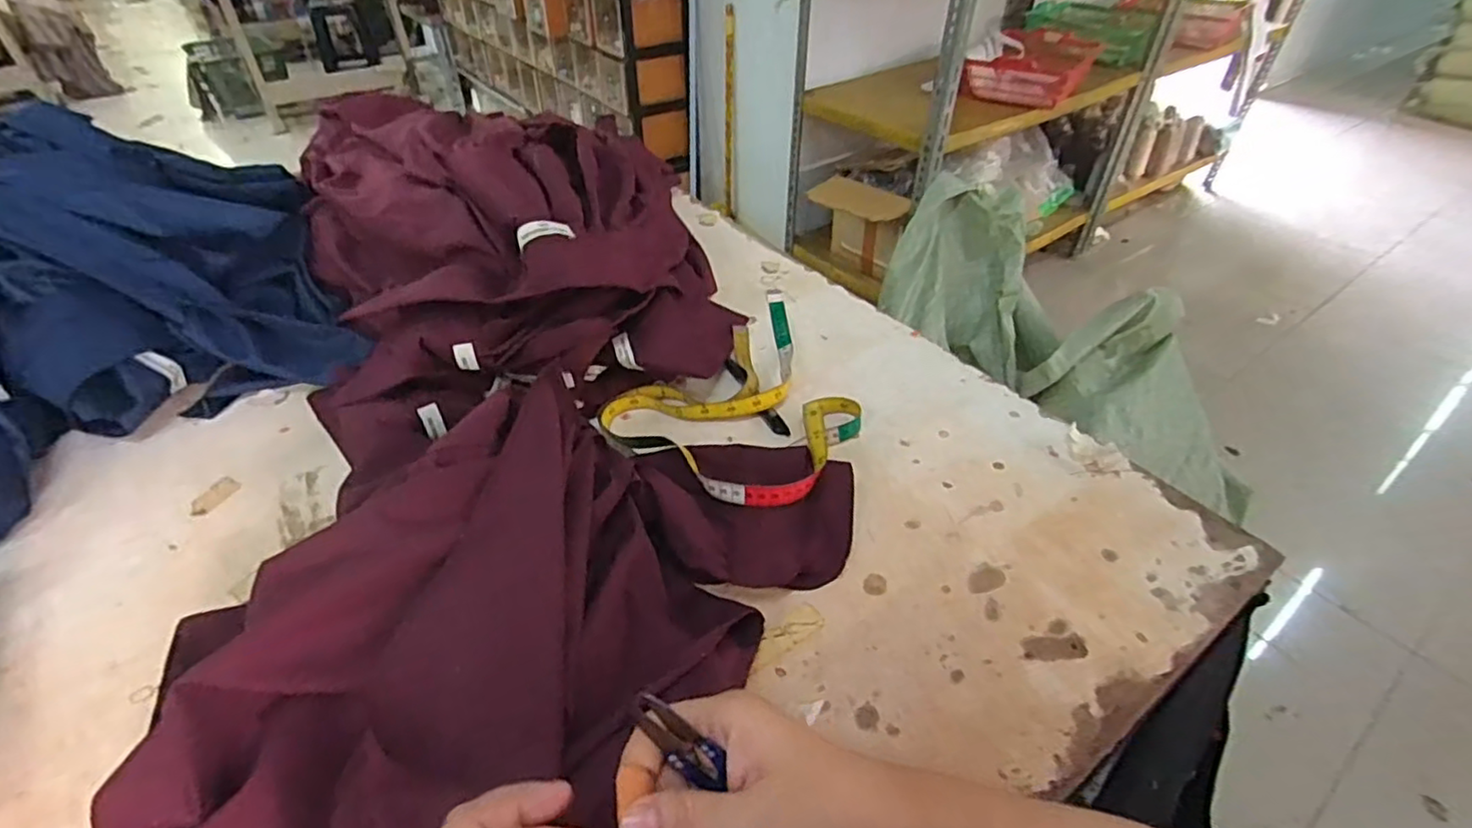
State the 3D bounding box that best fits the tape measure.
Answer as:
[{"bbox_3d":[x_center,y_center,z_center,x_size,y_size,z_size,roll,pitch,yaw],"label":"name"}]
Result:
[{"bbox_3d":[0.032,-0.035,0.639,0.238,0.042,0.320,29,49,29],"label":"tape measure"}]

